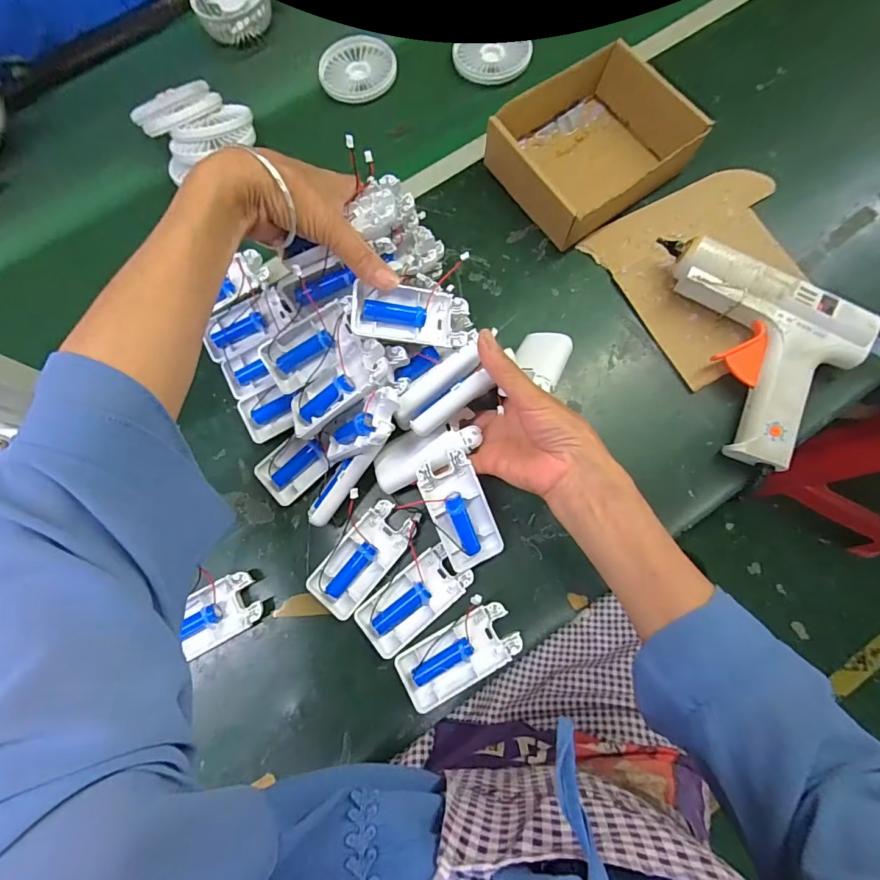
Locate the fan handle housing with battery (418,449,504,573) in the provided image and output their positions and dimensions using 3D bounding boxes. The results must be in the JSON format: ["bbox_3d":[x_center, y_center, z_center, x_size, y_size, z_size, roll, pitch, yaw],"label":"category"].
[{"bbox_3d":[0.016,0.057,0.348,0.045,0.014,0.094,-24,100,-14],"label":"fan handle housing with battery"}]

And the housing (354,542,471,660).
[{"bbox_3d":[-0.022,0.128,0.355,0.091,0.014,0.046,-39,77,-7],"label":"housing"}]

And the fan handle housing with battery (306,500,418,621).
[{"bbox_3d":[-0.063,0.098,0.365,0.045,0.018,0.094,39,80,11],"label":"fan handle housing with battery"}]

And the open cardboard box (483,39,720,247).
[{"bbox_3d":[0.146,-0.290,0.436,0.163,0.054,0.146,-37,77,-7],"label":"open cardboard box"}]

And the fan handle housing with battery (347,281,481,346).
[{"bbox_3d":[-0.021,-0.099,0.354,0.098,0.017,0.043,2,78,-20],"label":"fan handle housing with battery"}]

